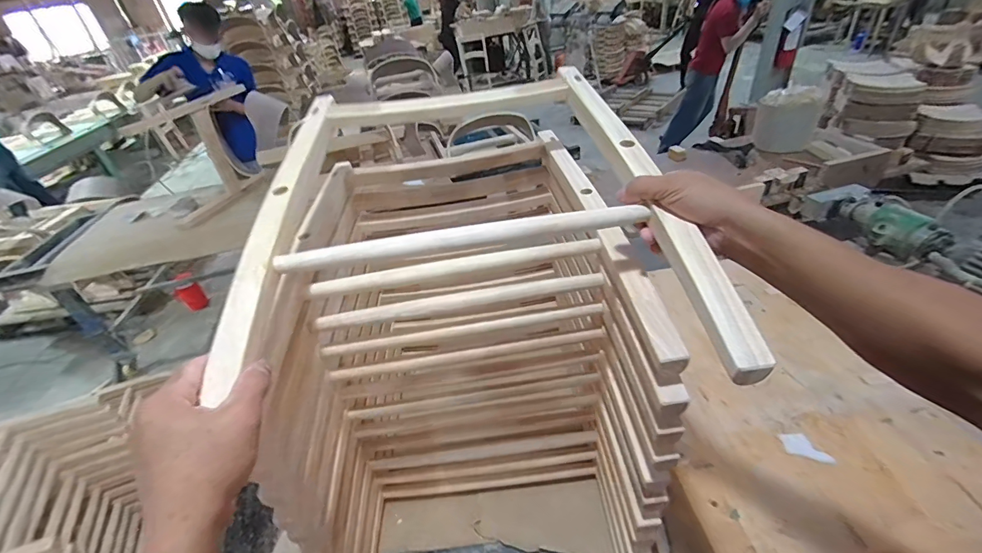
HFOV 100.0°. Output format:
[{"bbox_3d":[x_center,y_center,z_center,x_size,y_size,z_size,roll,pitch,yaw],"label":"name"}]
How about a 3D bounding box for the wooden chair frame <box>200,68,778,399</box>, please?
[{"bbox_3d":[-0.032,-0.102,0.501,0.467,0.127,0.544,-7,35,1],"label":"wooden chair frame"}]

